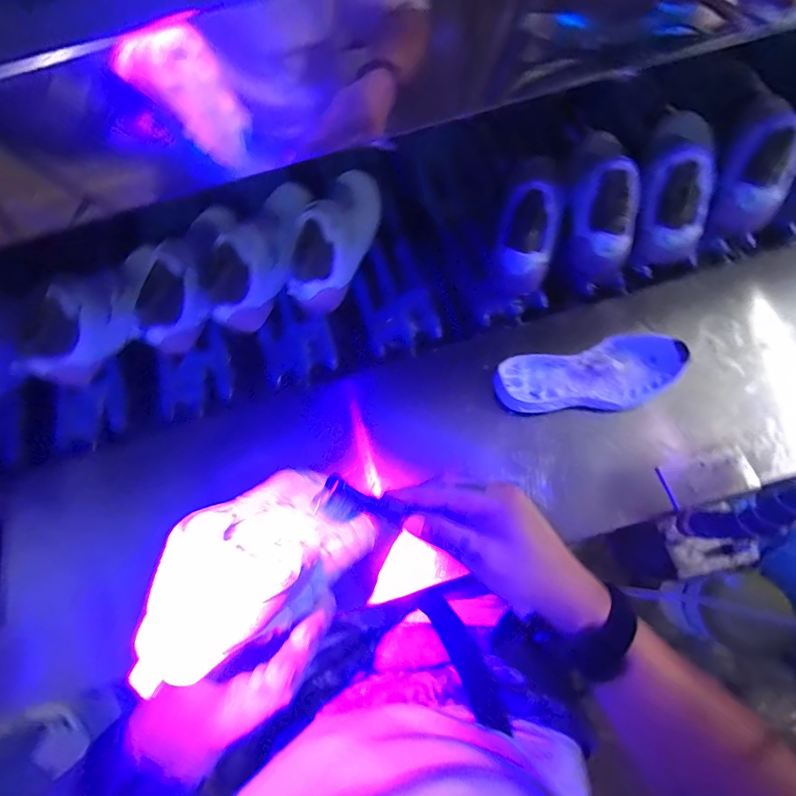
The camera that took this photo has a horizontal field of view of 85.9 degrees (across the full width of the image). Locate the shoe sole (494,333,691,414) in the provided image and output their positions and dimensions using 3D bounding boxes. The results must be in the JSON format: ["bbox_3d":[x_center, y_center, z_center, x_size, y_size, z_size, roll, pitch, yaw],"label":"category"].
[{"bbox_3d":[0.200,-0.023,0.455,0.182,0.046,0.077,-9,70,0],"label":"shoe sole"}]

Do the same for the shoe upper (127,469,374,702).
[{"bbox_3d":[-0.080,0.097,0.261,0.075,0.147,0.060,38,104,14],"label":"shoe upper"}]

